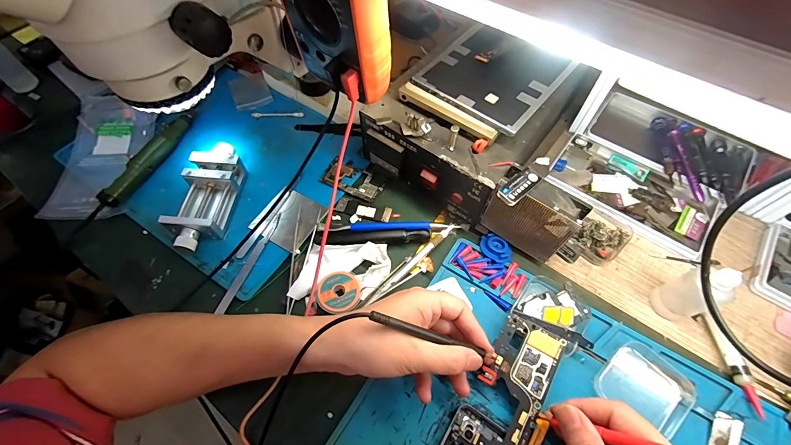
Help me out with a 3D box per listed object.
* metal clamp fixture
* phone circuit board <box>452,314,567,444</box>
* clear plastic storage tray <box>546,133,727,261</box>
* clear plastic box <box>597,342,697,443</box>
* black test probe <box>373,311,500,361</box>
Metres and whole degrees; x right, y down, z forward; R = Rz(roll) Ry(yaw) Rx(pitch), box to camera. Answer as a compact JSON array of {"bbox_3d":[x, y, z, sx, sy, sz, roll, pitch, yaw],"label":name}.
[{"bbox_3d":[-0.216,-0.032,0.392,0.054,0.032,0.135,3,60,2],"label":"metal clamp fixture"},{"bbox_3d":[0.099,0.144,0.293,0.054,0.011,0.119,25,70,14],"label":"phone circuit board"},{"bbox_3d":[0.282,-0.040,0.408,0.176,0.016,0.103,34,66,18],"label":"clear plastic storage tray"},{"bbox_3d":[0.219,0.143,0.298,0.065,0.013,0.064,-35,66,-18],"label":"clear plastic box"},{"bbox_3d":[0.037,0.094,0.278,0.128,0.013,0.008,26,57,-26],"label":"black test probe"}]

